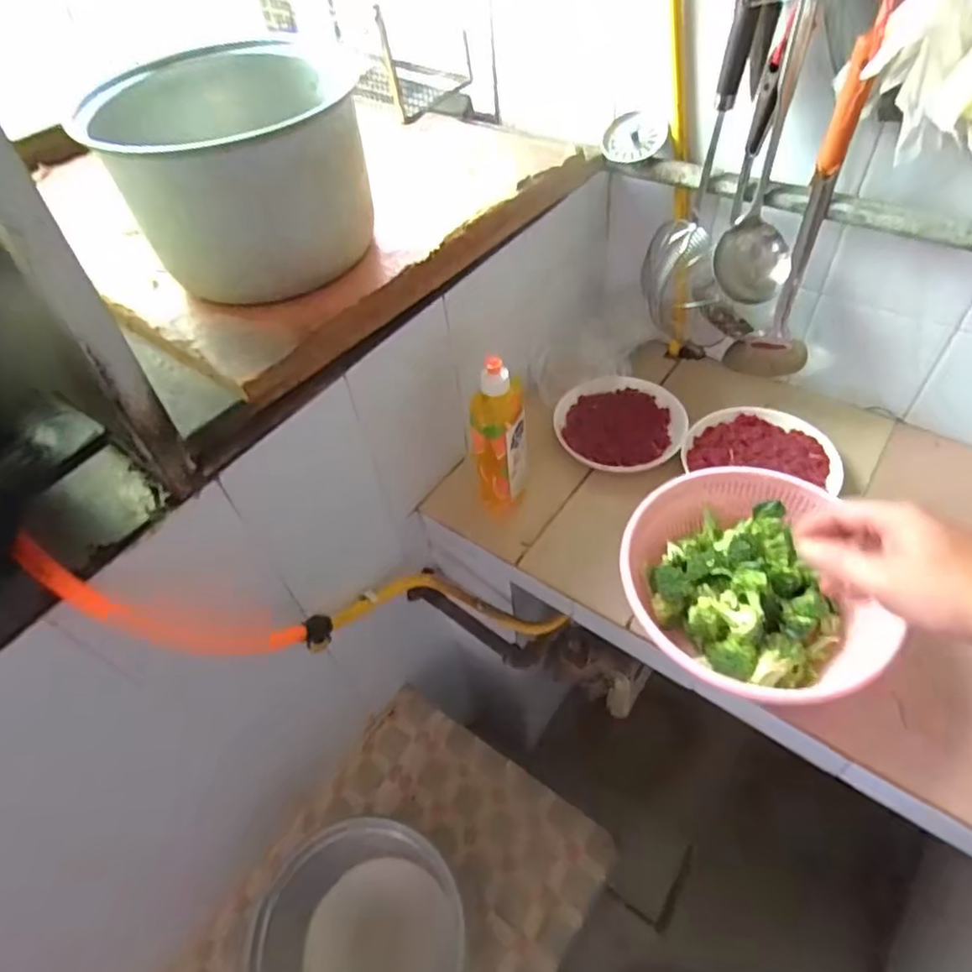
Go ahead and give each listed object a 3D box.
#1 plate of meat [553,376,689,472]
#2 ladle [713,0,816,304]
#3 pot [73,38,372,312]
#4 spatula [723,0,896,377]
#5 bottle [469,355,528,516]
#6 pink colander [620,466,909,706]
[{"bbox_3d":[0.184,-0.084,0.814,0.165,0.031,0.151,-3,50,4],"label":"plate of meat"},{"bbox_3d":[0.295,-0.328,0.612,0.074,0.285,0.063,20,55,22],"label":"ladle"},{"bbox_3d":[-0.216,-0.295,0.567,0.213,0.145,0.197,-3,50,4],"label":"pot"},{"bbox_3d":[0.348,-0.275,0.669,0.080,0.422,0.050,-9,50,-1],"label":"spatula"},{"bbox_3d":[0.016,-0.056,0.689,0.060,0.196,0.055,-7,50,1],"label":"bottle"},{"bbox_3d":[0.273,0.098,0.614,0.260,0.078,0.223,16,54,19],"label":"pink colander"}]

